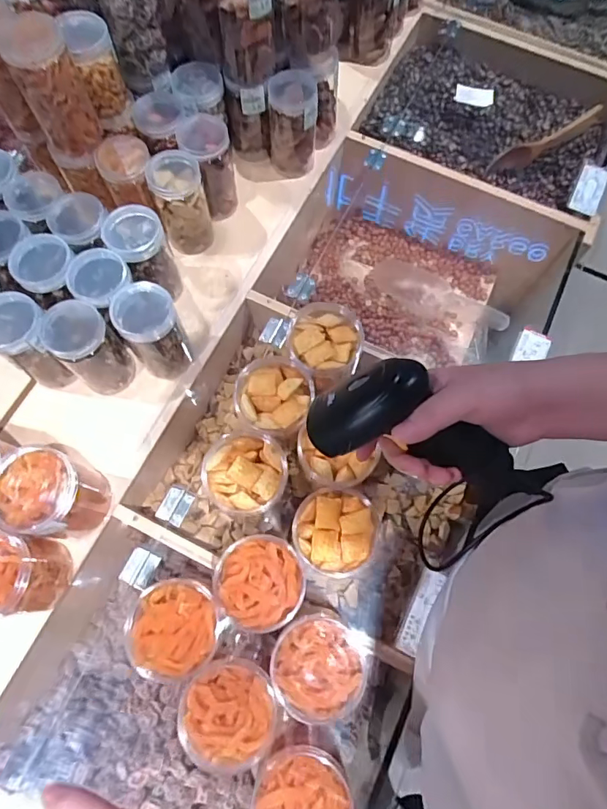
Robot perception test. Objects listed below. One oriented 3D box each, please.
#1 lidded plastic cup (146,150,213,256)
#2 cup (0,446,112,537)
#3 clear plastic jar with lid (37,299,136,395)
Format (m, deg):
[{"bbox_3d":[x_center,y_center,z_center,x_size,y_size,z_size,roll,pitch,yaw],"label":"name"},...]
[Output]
[{"bbox_3d":[-0.160,-0.261,0.642,0.062,0.125,0.062,0,70,-1],"label":"lidded plastic cup"},{"bbox_3d":[-0.270,0.098,0.522,0.088,0.099,0.084,0,70,-1],"label":"cup"},{"bbox_3d":[-0.248,-0.063,0.569,0.062,0.121,0.064,0,70,-1],"label":"clear plastic jar with lid"}]

